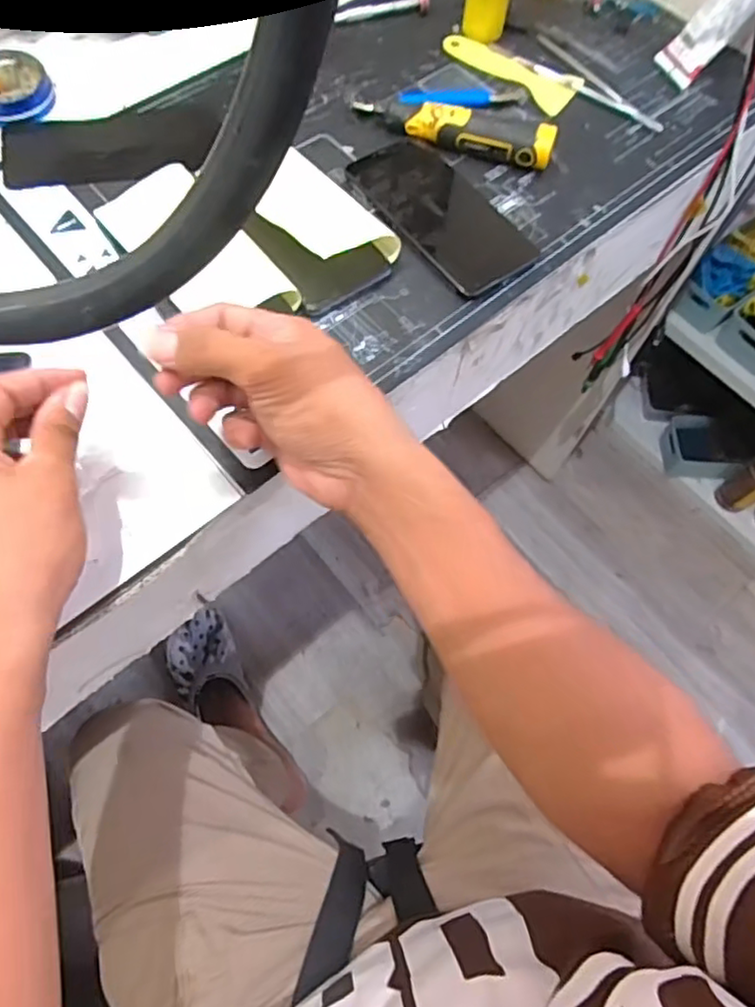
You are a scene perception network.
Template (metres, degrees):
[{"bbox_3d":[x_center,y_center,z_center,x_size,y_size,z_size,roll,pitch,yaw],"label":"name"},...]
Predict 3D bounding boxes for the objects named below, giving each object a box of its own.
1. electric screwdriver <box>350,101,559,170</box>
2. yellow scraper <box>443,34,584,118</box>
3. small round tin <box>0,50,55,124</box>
[{"bbox_3d":[0.057,-0.286,0.486,0.154,0.028,0.023,15,67,3],"label":"electric screwdriver"},{"bbox_3d":[0.112,-0.370,0.537,0.121,0.008,0.044,38,70,12],"label":"yellow scraper"},{"bbox_3d":[-0.289,-0.326,0.496,0.062,0.017,0.060,1,67,-3],"label":"small round tin"}]

